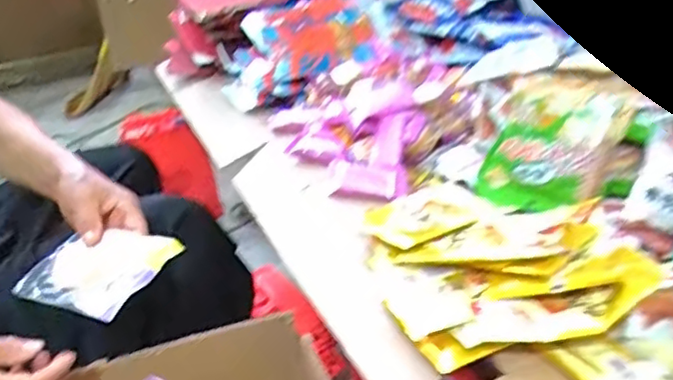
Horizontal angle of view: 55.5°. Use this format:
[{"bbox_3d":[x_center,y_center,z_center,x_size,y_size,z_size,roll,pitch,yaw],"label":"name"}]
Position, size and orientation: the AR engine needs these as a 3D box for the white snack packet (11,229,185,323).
[{"bbox_3d":[-0.225,0.074,0.612,0.127,0.031,0.101,12,35,24],"label":"white snack packet"}]

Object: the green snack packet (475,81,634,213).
[{"bbox_3d":[0.214,-0.040,0.645,0.111,0.142,0.024,27,8,29],"label":"green snack packet"}]

